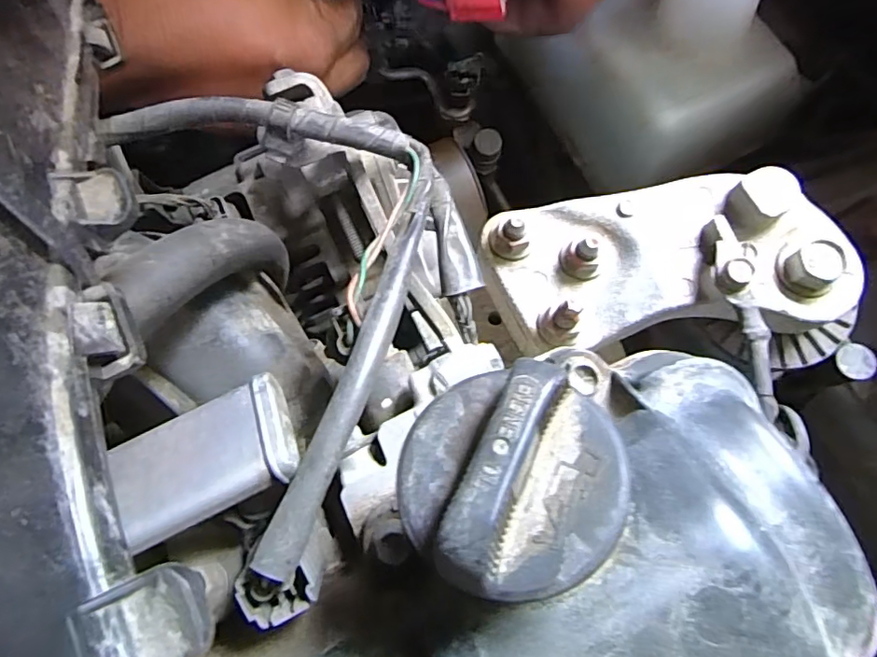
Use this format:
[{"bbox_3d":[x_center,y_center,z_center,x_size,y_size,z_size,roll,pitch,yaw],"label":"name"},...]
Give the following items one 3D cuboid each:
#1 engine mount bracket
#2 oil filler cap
[{"bbox_3d":[0.089,-0.030,0.218,0.133,0.025,0.061,-6,73,0],"label":"engine mount bracket"},{"bbox_3d":[0.014,0.029,0.110,0.045,0.023,0.045,-6,56,9],"label":"oil filler cap"}]

